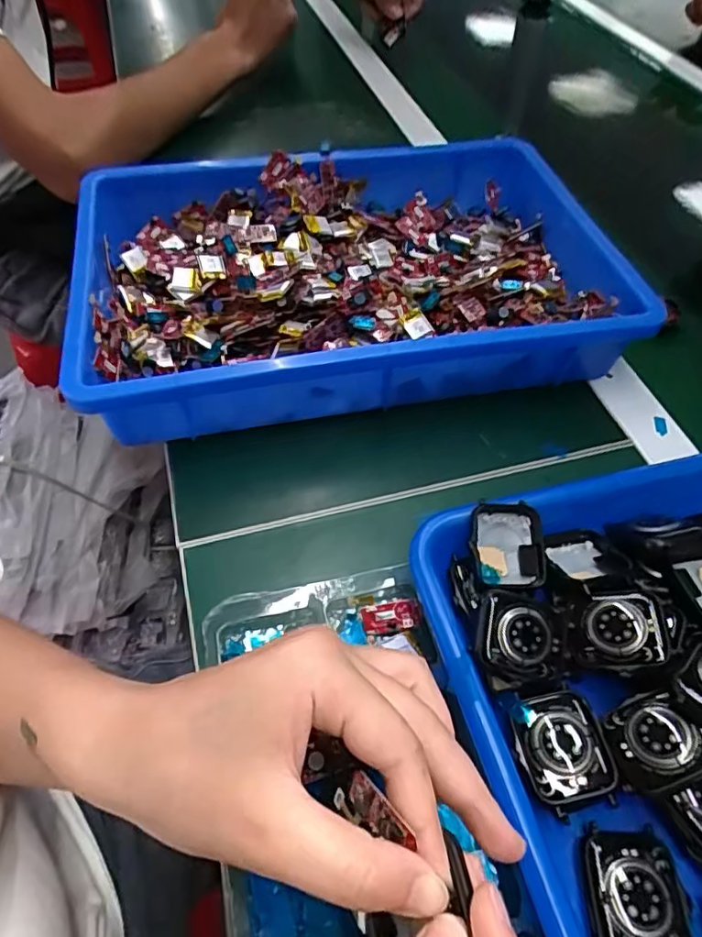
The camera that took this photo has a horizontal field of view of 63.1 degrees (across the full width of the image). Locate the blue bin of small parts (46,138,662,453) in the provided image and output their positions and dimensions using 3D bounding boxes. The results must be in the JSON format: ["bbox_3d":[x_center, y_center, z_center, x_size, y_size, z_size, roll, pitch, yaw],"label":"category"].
[{"bbox_3d":[-0.008,-0.148,0.417,0.349,0.059,0.258,-8,54,-10],"label":"blue bin of small parts"}]

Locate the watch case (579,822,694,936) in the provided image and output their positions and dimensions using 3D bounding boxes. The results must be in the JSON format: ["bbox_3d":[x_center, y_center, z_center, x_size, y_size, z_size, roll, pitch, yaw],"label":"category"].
[{"bbox_3d":[0.108,0.161,0.215,0.036,0.009,0.045,3,53,-1],"label":"watch case"}]

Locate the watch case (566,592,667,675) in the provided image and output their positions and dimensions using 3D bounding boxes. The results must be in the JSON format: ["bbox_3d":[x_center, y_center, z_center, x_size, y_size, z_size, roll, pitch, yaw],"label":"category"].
[{"bbox_3d":[0.118,0.074,0.257,0.038,0.009,0.034,-14,54,20],"label":"watch case"}]

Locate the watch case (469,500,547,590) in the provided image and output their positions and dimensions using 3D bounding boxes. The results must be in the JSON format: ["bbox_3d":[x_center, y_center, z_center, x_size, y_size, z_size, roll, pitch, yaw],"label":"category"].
[{"bbox_3d":[0.077,0.038,0.286,0.037,0.012,0.042,3,76,-13],"label":"watch case"}]

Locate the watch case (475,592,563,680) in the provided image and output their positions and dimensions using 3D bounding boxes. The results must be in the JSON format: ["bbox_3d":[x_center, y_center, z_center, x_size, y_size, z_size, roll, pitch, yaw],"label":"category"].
[{"bbox_3d":[0.075,0.075,0.255,0.038,0.010,0.032,13,71,1],"label":"watch case"}]

